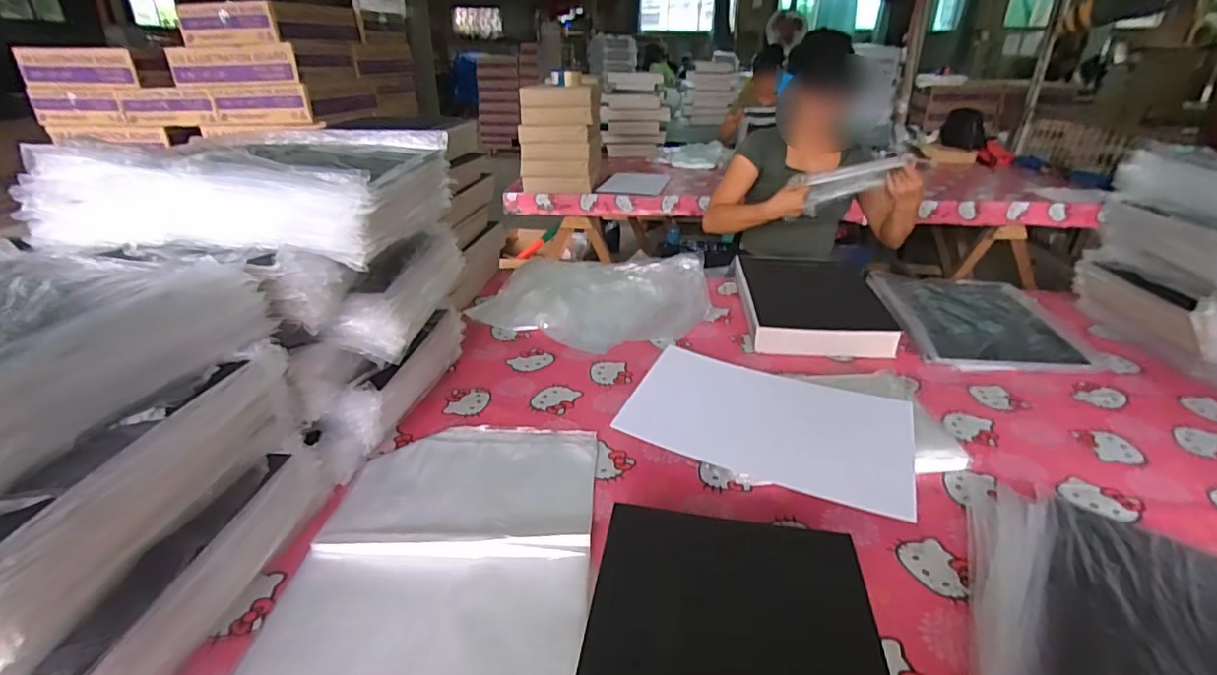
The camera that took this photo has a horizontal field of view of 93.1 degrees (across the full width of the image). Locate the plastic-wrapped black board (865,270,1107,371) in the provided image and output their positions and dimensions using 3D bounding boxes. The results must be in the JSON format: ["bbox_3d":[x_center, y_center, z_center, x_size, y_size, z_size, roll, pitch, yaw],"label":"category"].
[{"bbox_3d":[0.719,-0.048,1.161,0.323,0.030,0.417,3,27,6],"label":"plastic-wrapped black board"}]

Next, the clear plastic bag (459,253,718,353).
[{"bbox_3d":[0.006,-0.109,1.278,0.417,0.054,0.461,18,32,31],"label":"clear plastic bag"}]

